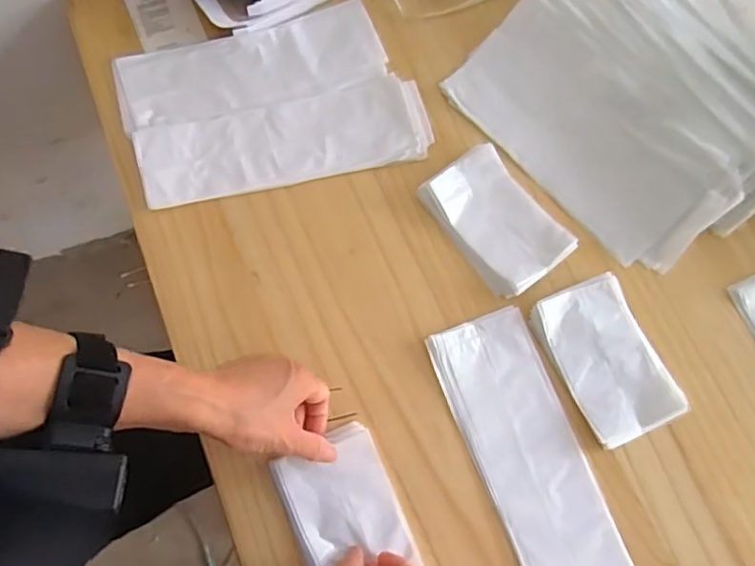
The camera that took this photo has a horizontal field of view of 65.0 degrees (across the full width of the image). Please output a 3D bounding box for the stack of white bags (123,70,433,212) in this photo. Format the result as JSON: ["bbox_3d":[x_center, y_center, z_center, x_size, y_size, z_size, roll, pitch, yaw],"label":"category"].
[{"bbox_3d":[-0.083,-0.130,0.549,0.264,0.014,0.088,-16,73,-8],"label":"stack of white bags"}]

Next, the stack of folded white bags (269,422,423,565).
[{"bbox_3d":[-0.001,0.233,0.433,0.080,0.014,0.244,-19,76,-9],"label":"stack of folded white bags"}]

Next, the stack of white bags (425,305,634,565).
[{"bbox_3d":[0.124,0.145,0.473,0.085,0.014,0.245,-19,73,-9],"label":"stack of white bags"}]

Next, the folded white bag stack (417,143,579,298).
[{"bbox_3d":[0.106,-0.057,0.529,0.080,0.017,0.127,-37,77,-14],"label":"folded white bag stack"}]

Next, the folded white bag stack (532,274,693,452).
[{"bbox_3d":[0.192,0.063,0.497,0.082,0.016,0.130,-22,73,-10],"label":"folded white bag stack"}]

